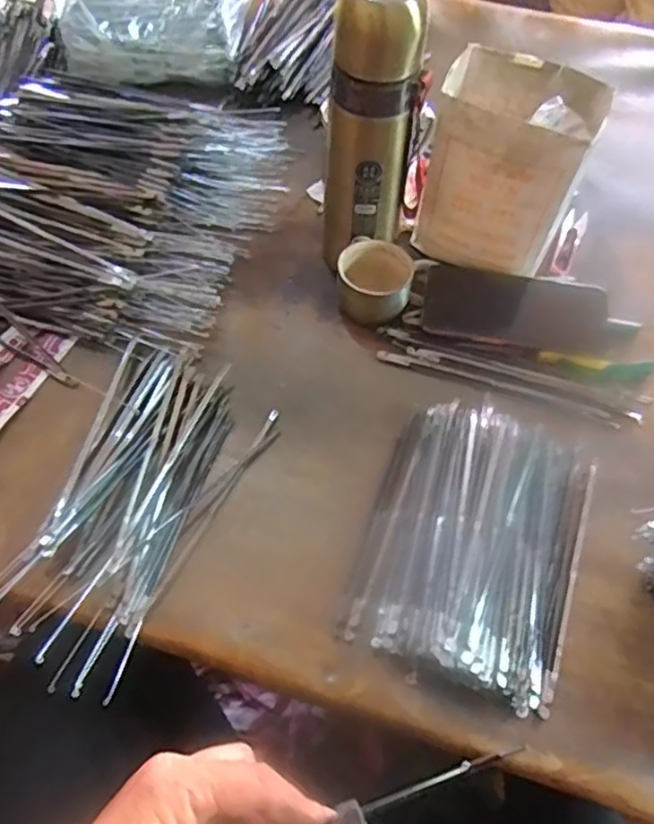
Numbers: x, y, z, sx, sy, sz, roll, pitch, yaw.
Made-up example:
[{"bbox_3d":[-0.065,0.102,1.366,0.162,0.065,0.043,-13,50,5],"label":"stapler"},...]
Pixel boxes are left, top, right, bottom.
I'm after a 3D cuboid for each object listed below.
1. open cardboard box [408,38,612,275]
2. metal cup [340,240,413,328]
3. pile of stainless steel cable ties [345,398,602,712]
[{"bbox_3d":[0.148,-0.199,0.553,0.118,0.151,0.098,23,61,13],"label":"open cardboard box"},{"bbox_3d":[0.041,-0.109,0.561,0.063,0.046,0.059,3,58,1],"label":"metal cup"},{"bbox_3d":[0.102,0.081,0.442,0.139,0.032,0.199,16,56,11],"label":"pile of stainless steel cable ties"}]

